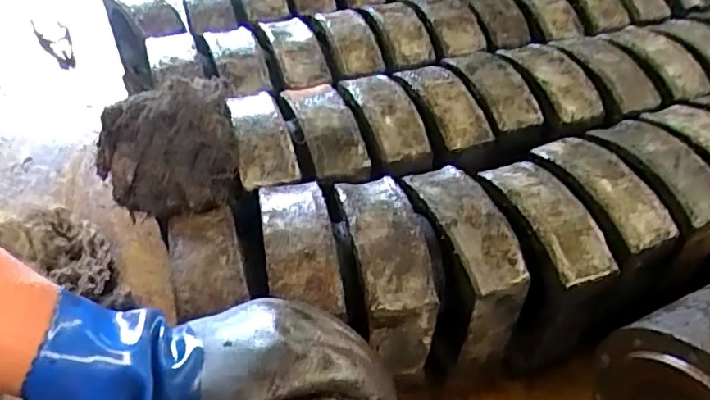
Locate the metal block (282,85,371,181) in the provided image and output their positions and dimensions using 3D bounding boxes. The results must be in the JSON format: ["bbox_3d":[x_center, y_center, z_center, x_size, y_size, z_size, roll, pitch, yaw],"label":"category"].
[{"bbox_3d":[-0.032,-0.082,0.652,0.060,0.031,0.150,-13,48,-14],"label":"metal block"}]

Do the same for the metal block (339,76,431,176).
[{"bbox_3d":[0.034,-0.096,0.669,0.066,0.036,0.158,-14,48,-14],"label":"metal block"}]

